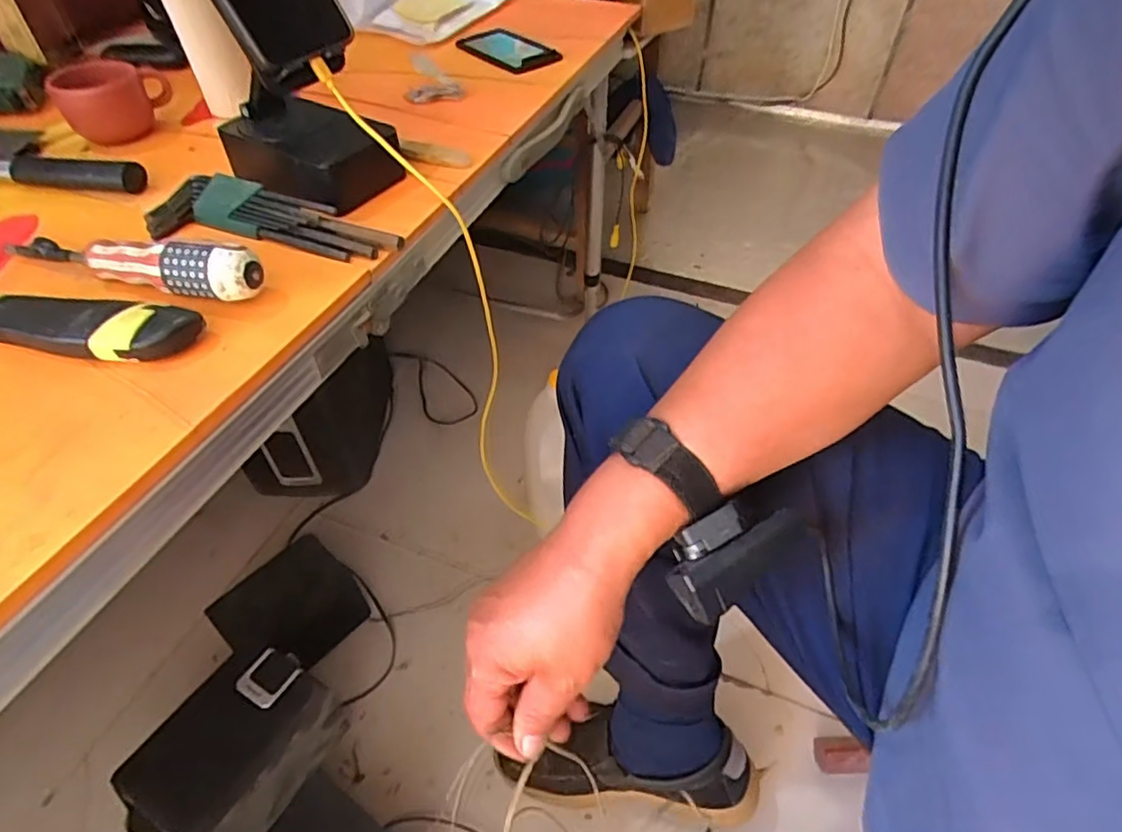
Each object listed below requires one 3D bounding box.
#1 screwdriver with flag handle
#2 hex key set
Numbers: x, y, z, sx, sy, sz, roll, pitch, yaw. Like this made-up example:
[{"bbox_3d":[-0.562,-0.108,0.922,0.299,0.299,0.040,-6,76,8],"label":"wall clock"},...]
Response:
[{"bbox_3d":[-0.262,-0.096,0.377,0.176,0.038,0.028,14,49,12],"label":"screwdriver with flag handle"},{"bbox_3d":[-0.196,-0.131,0.420,0.175,0.025,0.046,14,49,12],"label":"hex key set"}]

